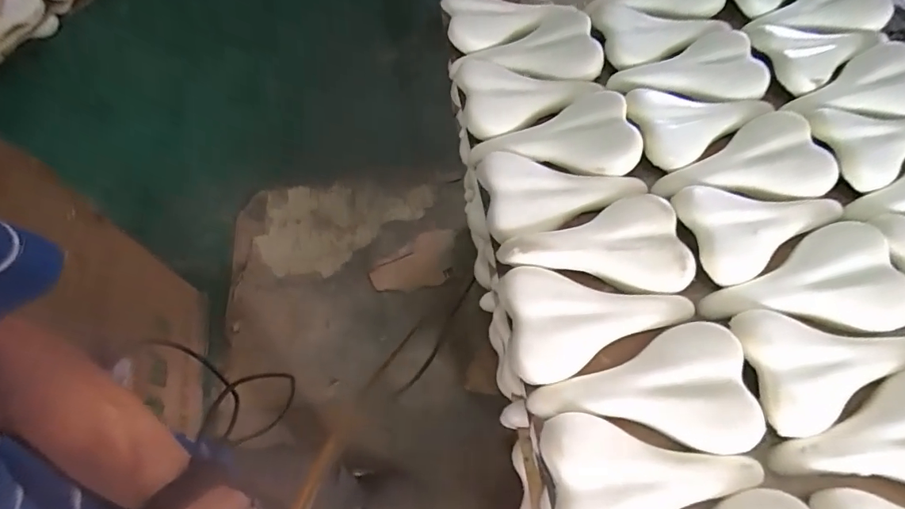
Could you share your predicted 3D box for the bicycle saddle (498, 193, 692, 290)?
[{"bbox_3d":[0.193,-0.021,0.657,0.260,0.041,0.152,-2,63,-2],"label":"bicycle saddle"}]

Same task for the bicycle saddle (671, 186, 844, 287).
[{"bbox_3d":[0.451,-0.049,0.678,0.244,0.033,0.142,-12,64,-8],"label":"bicycle saddle"}]

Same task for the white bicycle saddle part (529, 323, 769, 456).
[{"bbox_3d":[0.232,0.173,0.588,0.263,0.058,0.158,-5,63,-4],"label":"white bicycle saddle part"}]

